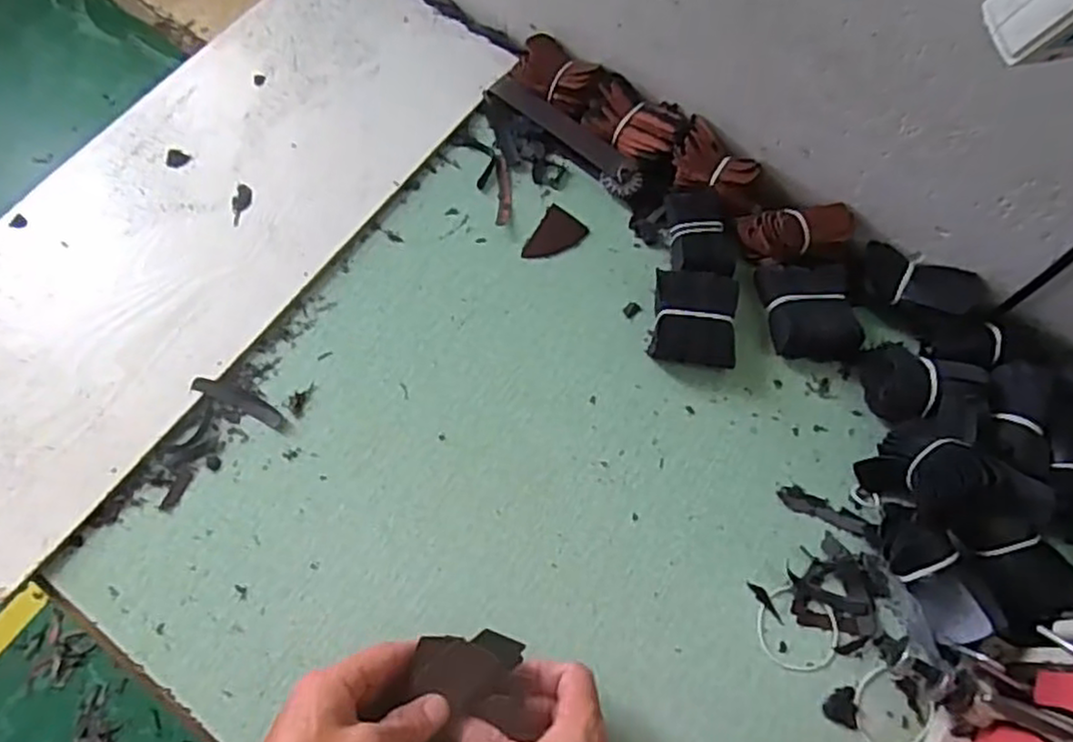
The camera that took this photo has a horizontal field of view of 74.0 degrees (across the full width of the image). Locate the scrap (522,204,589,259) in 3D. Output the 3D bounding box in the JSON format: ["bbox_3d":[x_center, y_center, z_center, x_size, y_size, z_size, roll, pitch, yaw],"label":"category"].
[{"bbox_3d":[0.014,-0.106,0.568,0.037,0.004,0.053,36,72,11],"label":"scrap"}]

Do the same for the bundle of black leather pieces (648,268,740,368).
[{"bbox_3d":[0.117,-0.038,0.527,0.060,0.029,0.067,6,69,0],"label":"bundle of black leather pieces"}]

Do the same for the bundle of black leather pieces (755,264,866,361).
[{"bbox_3d":[0.205,-0.045,0.531,0.062,0.034,0.076,-6,70,-4],"label":"bundle of black leather pieces"}]

